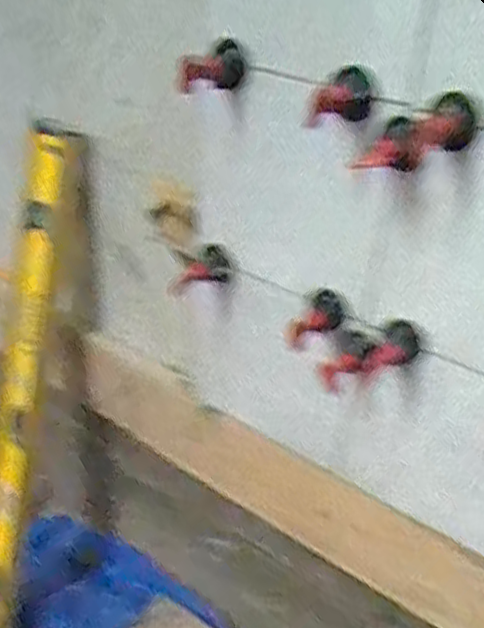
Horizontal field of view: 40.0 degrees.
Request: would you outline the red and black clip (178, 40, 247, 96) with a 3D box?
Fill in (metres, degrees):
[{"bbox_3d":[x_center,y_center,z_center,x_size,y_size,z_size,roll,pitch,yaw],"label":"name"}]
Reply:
[{"bbox_3d":[-0.019,-0.157,0.424,0.045,0.028,0.012,-19,41,-31],"label":"red and black clip"}]

